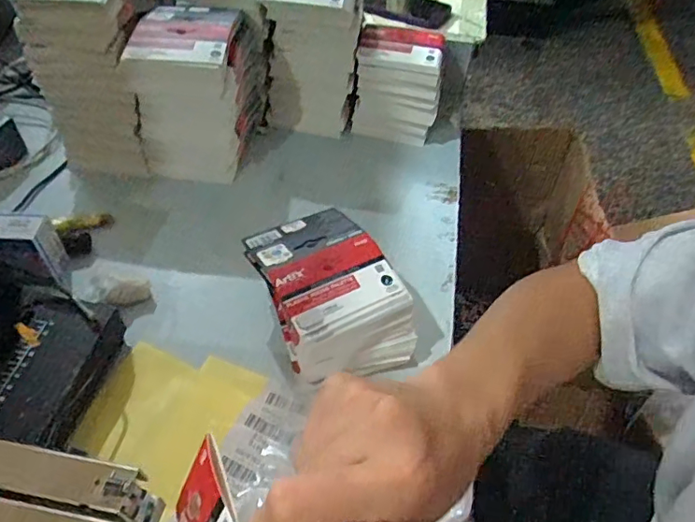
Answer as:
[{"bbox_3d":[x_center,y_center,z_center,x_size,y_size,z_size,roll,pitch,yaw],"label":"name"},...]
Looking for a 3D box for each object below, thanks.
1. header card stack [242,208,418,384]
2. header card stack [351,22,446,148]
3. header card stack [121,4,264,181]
[{"bbox_3d":[-0.018,0.032,0.487,0.105,0.089,0.147,-20,53,-20],"label":"header card stack"},{"bbox_3d":[0.068,-0.235,0.702,0.106,0.127,0.108,10,49,5],"label":"header card stack"},{"bbox_3d":[-0.170,-0.199,0.619,0.107,0.158,0.135,8,49,3],"label":"header card stack"}]

